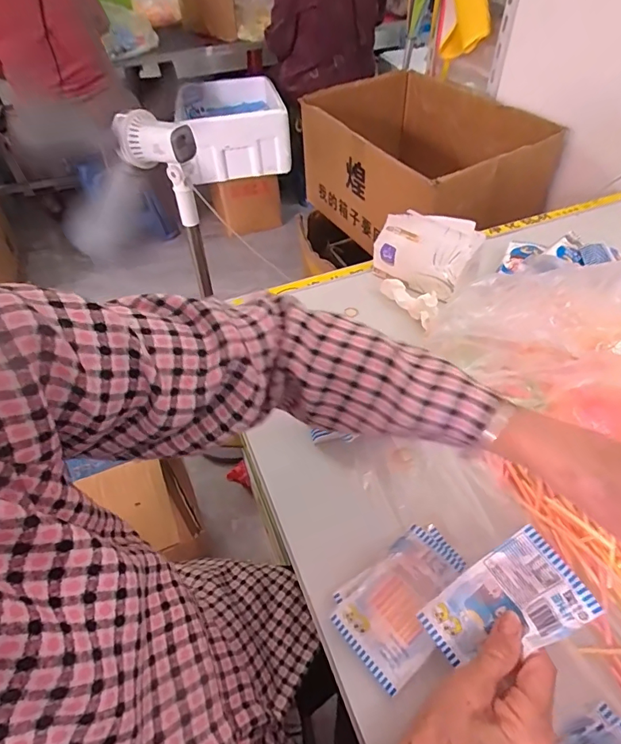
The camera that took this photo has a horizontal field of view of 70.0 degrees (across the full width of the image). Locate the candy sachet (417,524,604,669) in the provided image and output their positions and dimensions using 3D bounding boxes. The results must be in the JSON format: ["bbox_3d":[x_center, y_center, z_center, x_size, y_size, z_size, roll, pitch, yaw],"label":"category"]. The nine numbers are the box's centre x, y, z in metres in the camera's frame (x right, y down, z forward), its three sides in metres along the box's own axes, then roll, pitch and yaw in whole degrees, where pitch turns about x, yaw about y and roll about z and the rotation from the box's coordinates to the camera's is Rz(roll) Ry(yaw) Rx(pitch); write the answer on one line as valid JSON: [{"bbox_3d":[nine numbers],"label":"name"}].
[{"bbox_3d":[0.128,0.159,0.299,0.101,0.013,0.061,-36,45,4],"label":"candy sachet"}]

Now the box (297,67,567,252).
[{"bbox_3d":[0.249,-0.481,1.052,0.375,0.261,0.508,-24,49,-19],"label":"box"}]

